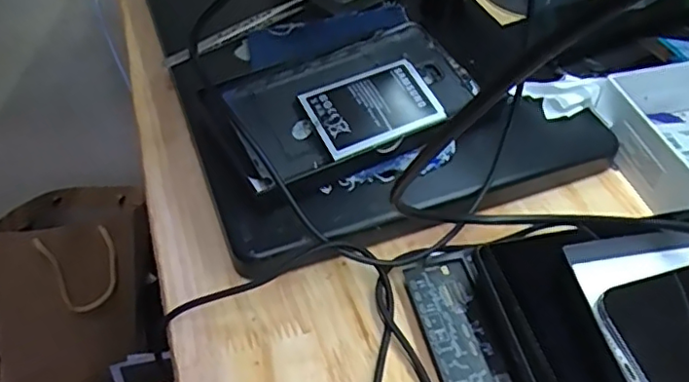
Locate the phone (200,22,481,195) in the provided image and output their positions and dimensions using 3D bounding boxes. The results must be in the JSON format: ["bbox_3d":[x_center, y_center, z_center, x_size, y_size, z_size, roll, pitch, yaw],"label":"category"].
[{"bbox_3d":[0.004,-0.059,0.380,0.158,0.015,0.083,-22,65,-19],"label":"phone"}]

